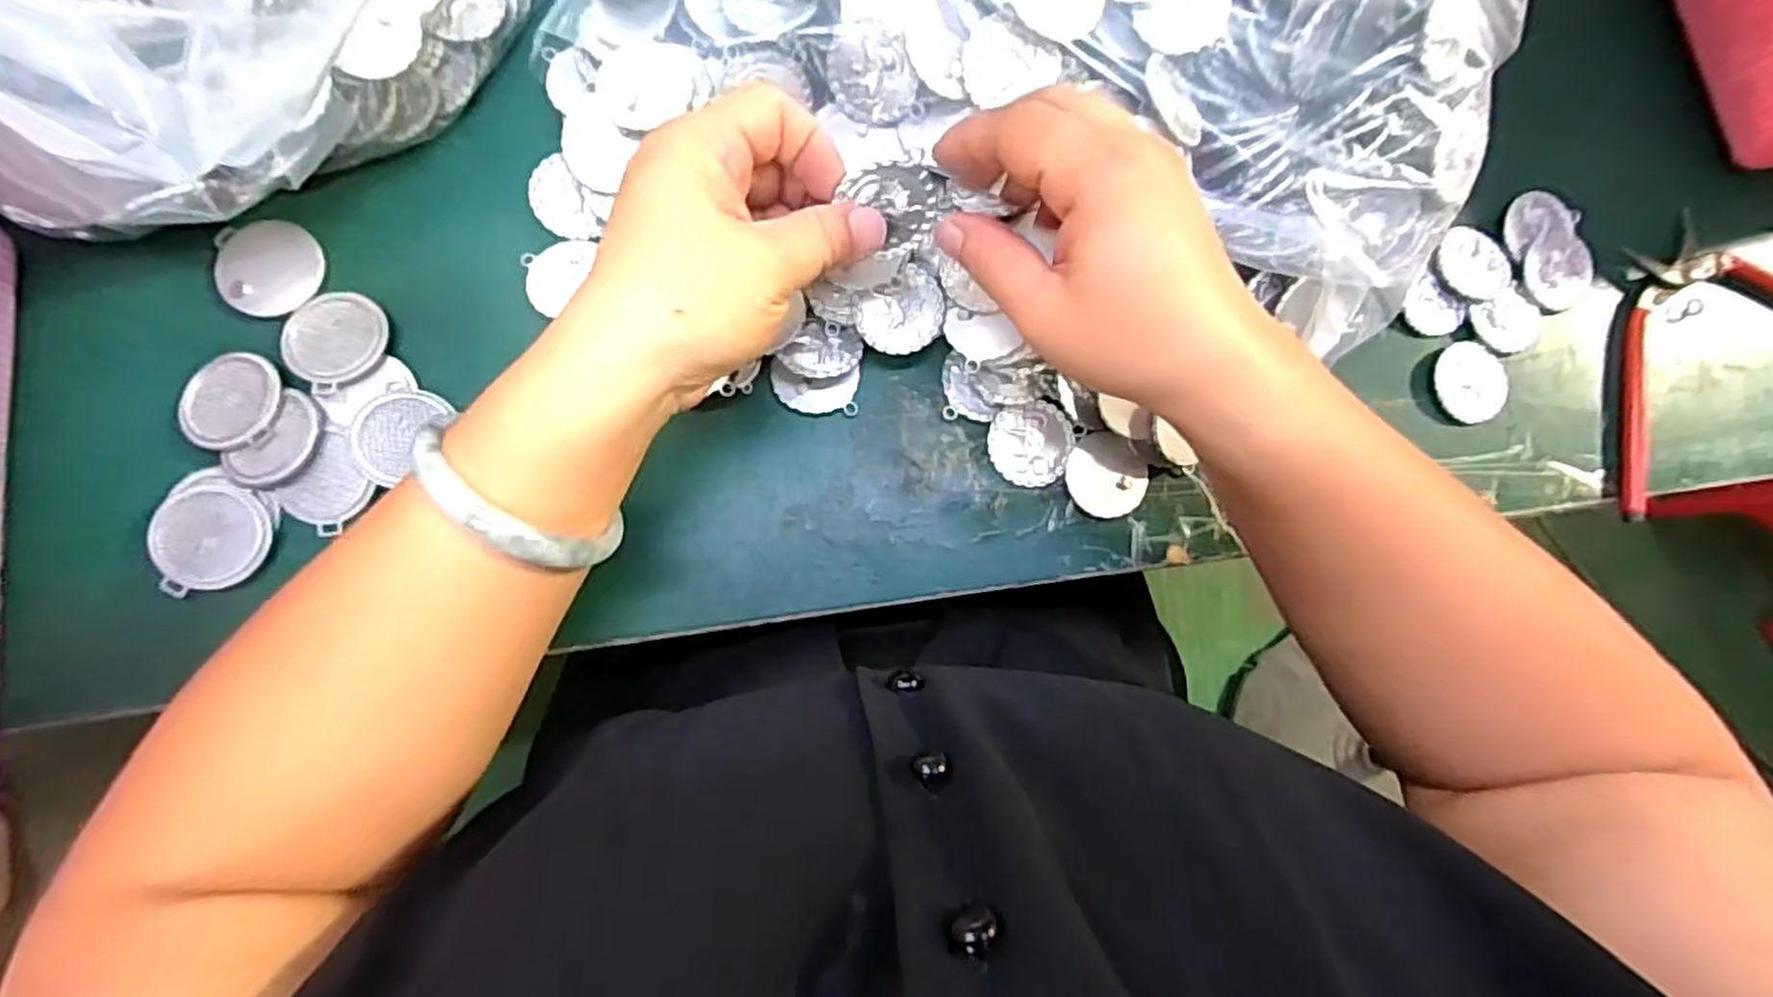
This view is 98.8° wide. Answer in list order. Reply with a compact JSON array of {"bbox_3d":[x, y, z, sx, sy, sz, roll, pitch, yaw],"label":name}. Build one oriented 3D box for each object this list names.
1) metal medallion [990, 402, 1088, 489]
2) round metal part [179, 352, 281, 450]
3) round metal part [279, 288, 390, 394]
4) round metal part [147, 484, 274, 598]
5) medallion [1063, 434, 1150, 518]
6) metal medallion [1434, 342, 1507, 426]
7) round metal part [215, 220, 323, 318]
[{"bbox_3d":[0.063,-0.024,0.329,0.037,0.006,0.036,1,83,-6],"label":"metal medallion"},{"bbox_3d":[-0.260,-0.038,0.299,0.037,0.006,0.038,1,83,-6],"label":"round metal part"},{"bbox_3d":[-0.224,-0.066,0.309,0.039,0.007,0.038,1,83,-6],"label":"round metal part"},{"bbox_3d":[-0.260,0.015,0.293,0.038,0.010,0.040,1,83,-6],"label":"round metal part"},{"bbox_3d":[0.096,-0.010,0.331,0.036,0.007,0.037,2,82,-11],"label":"medallion"},{"bbox_3d":[0.273,-0.054,0.354,0.037,0.007,0.038,1,83,-6],"label":"metal medallion"},{"bbox_3d":[-0.254,-0.096,0.313,0.039,0.006,0.040,1,83,-6],"label":"round metal part"}]

